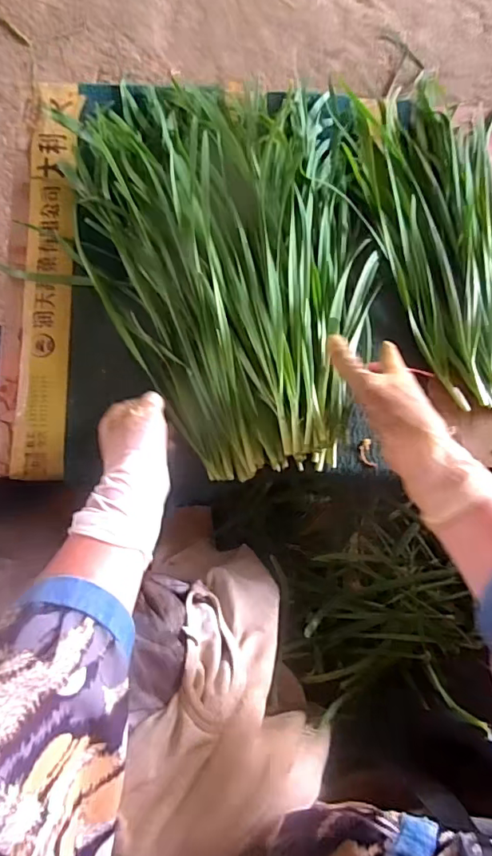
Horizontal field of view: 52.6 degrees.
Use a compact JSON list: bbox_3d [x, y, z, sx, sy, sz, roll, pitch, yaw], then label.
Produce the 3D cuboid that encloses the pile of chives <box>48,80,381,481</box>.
[{"bbox_3d":[-0.018,-0.190,0.525,0.312,0.073,0.454,-7,76,-3],"label":"pile of chives"}]

